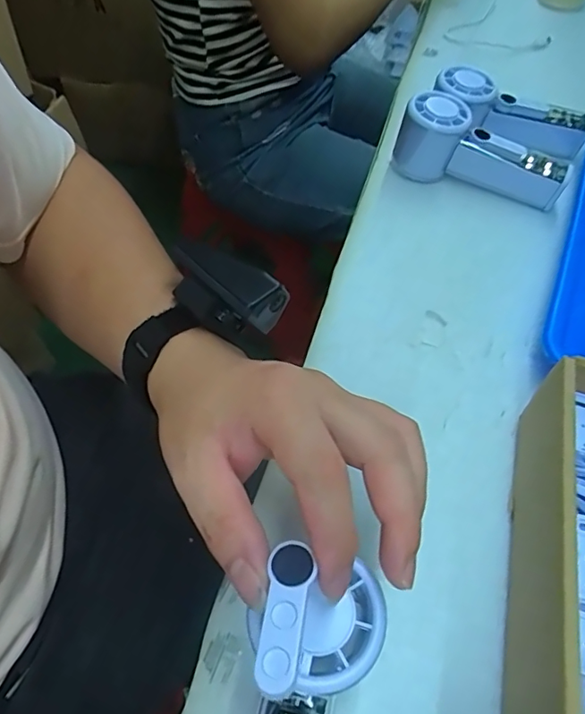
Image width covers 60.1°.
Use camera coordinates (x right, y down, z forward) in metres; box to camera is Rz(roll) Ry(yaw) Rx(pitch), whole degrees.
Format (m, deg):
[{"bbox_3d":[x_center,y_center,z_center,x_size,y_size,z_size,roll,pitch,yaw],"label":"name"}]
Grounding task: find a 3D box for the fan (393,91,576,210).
[{"bbox_3d":[0.168,-0.179,0.457,0.149,0.061,0.045,24,57,2],"label":"fan"}]

